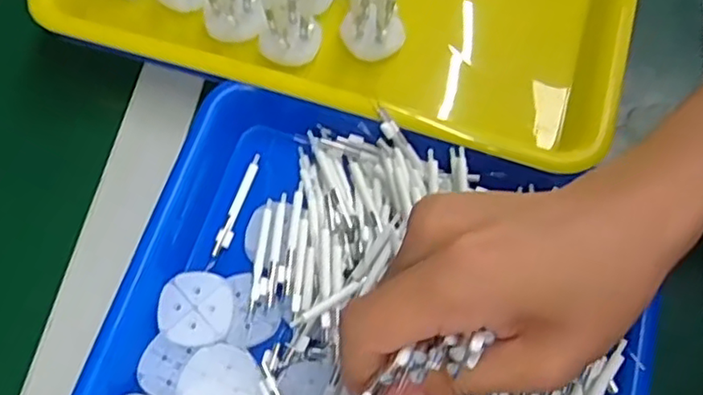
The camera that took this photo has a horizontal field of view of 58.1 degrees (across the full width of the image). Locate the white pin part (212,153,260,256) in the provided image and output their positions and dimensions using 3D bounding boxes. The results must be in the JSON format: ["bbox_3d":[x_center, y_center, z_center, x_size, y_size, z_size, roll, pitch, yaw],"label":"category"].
[{"bbox_3d":[-0.060,0.003,0.340,0.008,0.004,0.059,17,69,7],"label":"white pin part"}]

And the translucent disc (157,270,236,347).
[{"bbox_3d":[-0.077,0.054,0.311,0.035,0.004,0.035,0,68,0],"label":"translucent disc"}]

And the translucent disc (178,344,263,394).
[{"bbox_3d":[-0.061,0.086,0.296,0.035,0.004,0.035,6,55,-8],"label":"translucent disc"}]

